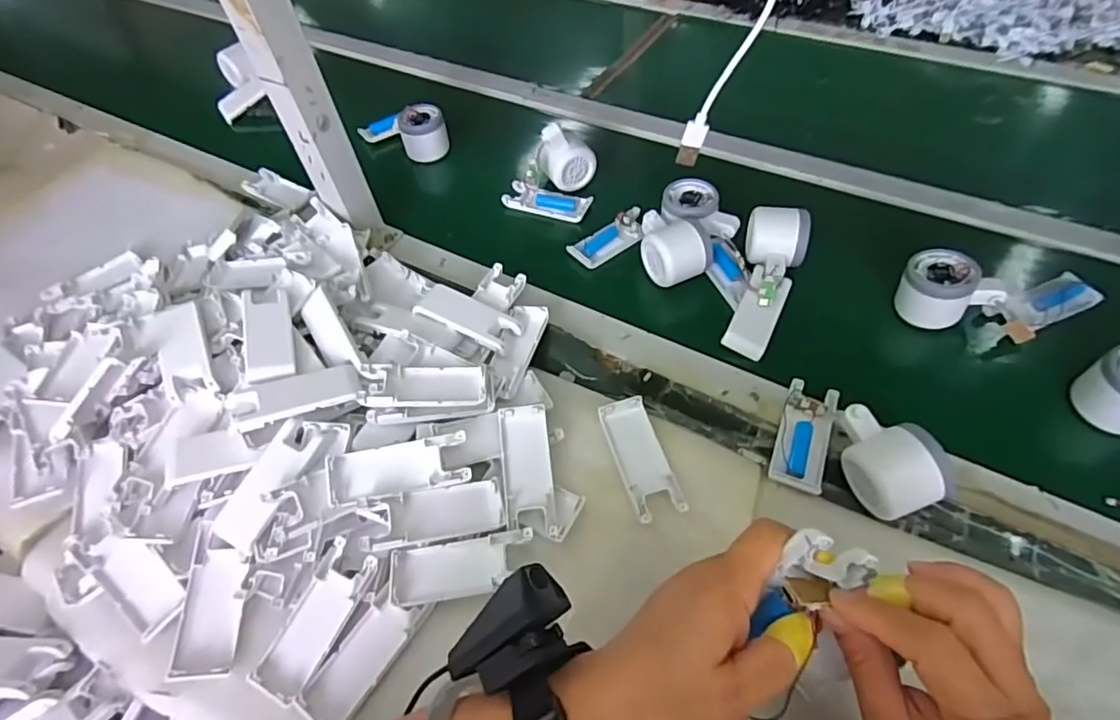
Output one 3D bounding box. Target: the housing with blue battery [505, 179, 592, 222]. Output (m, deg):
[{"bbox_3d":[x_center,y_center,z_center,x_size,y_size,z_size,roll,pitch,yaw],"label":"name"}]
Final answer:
[{"bbox_3d":[-0.015,-0.190,0.691,0.103,0.014,0.042,14,56,15],"label":"housing with blue battery"}]

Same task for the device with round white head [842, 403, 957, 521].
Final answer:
[{"bbox_3d":[0.247,0.077,0.434,0.060,0.059,0.083,-15,54,-6],"label":"device with round white head"}]

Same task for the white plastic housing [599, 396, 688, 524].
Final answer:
[{"bbox_3d":[0.065,0.077,0.461,0.040,0.007,0.103,-15,54,-6],"label":"white plastic housing"}]

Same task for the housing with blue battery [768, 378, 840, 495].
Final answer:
[{"bbox_3d":[0.203,0.061,0.473,0.040,0.020,0.101,18,57,17],"label":"housing with blue battery"}]

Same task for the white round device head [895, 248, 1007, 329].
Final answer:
[{"bbox_3d":[0.364,-0.065,0.534,0.082,0.059,0.051,4,54,8],"label":"white round device head"}]

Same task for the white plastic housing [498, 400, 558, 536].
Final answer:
[{"bbox_3d":[-0.026,0.085,0.452,0.039,0.020,0.101,-7,53,0],"label":"white plastic housing"}]

